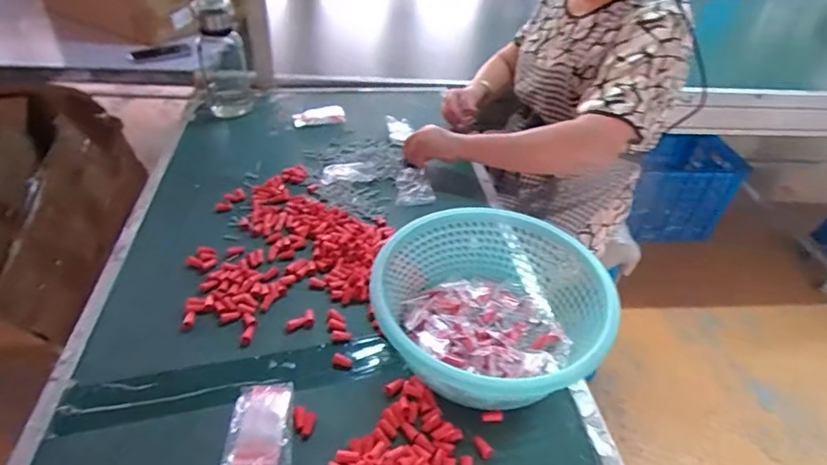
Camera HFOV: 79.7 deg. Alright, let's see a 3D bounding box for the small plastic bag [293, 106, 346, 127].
[{"bbox_3d":[-0.205,-0.255,1.079,0.108,0.008,0.065,-9,41,-12],"label":"small plastic bag"}]

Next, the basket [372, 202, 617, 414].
[{"bbox_3d":[0.095,0.086,0.609,0.259,0.097,0.243,14,42,15],"label":"basket"}]

